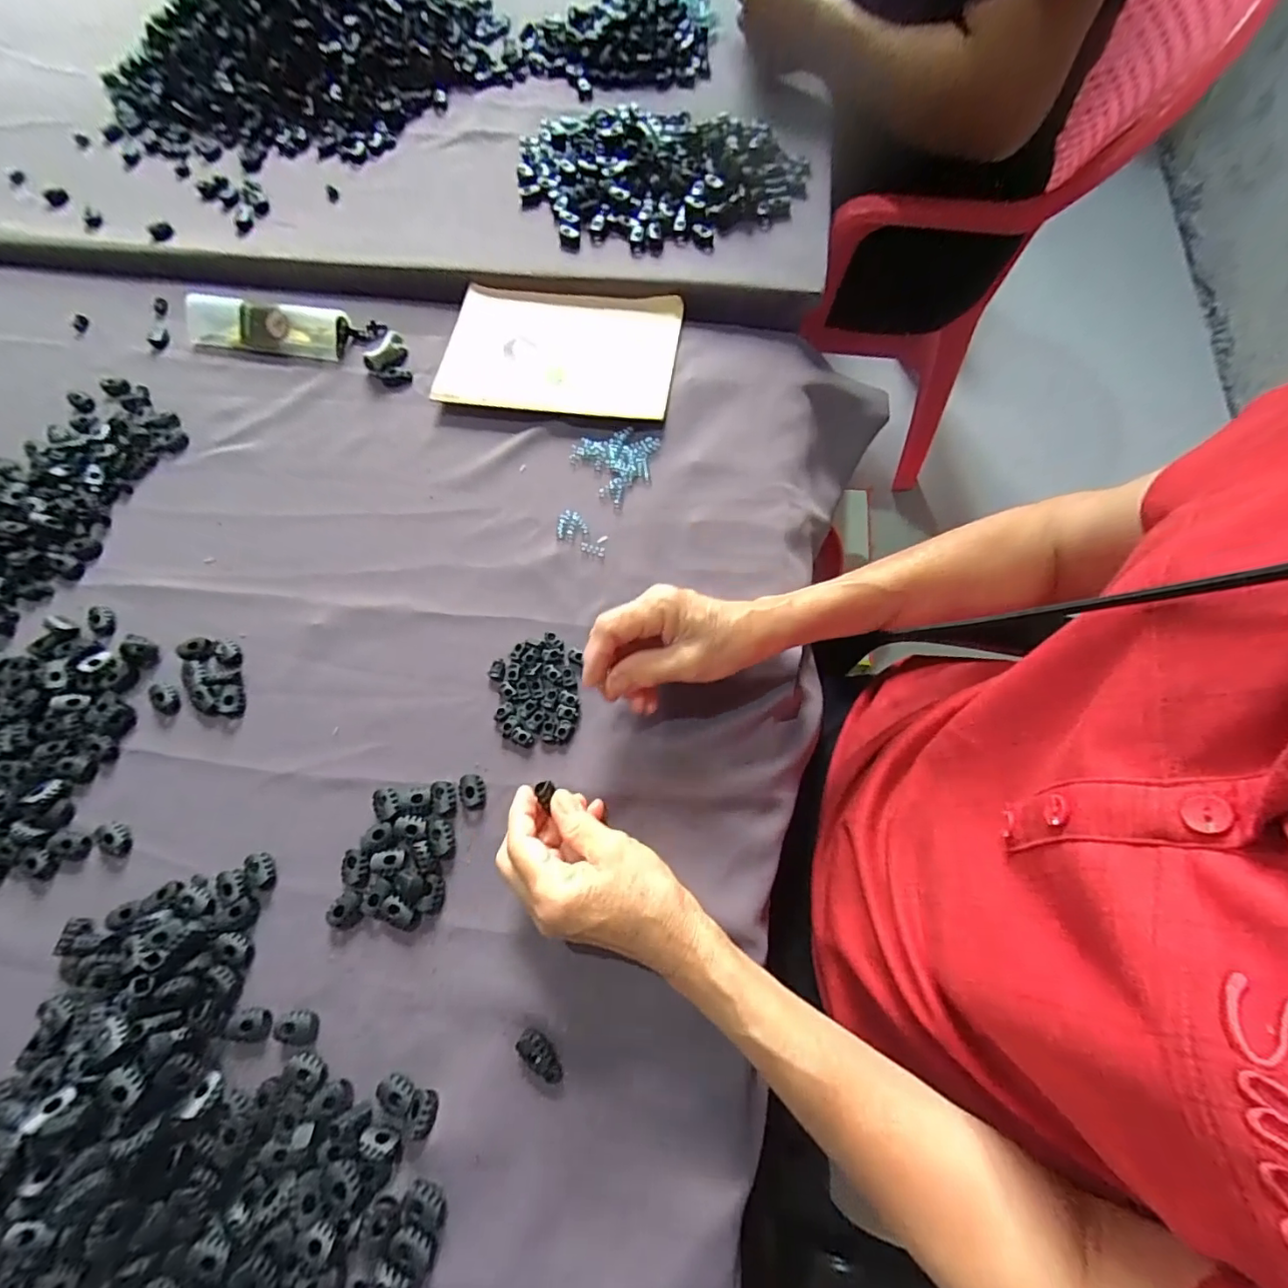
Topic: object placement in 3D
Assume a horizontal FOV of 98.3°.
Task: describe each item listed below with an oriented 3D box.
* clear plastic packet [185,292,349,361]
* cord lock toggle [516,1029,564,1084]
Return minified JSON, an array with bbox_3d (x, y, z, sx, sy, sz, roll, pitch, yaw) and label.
[{"bbox_3d":[-0.365,-0.303,0.529,0.167,0.030,0.039,11,69,7],"label":"clear plastic packet"},{"bbox_3d":[-0.057,0.230,0.311,0.014,0.011,0.030,-41,72,-13],"label":"cord lock toggle"}]

